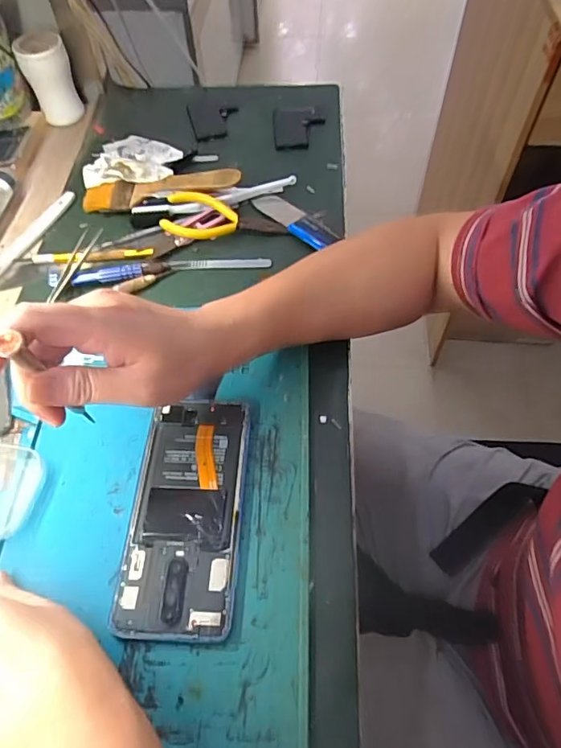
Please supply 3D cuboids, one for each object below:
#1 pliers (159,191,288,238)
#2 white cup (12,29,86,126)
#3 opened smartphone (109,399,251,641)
[{"bbox_3d":[-0.055,-0.150,0.491,0.119,0.019,0.050,8,58,6],"label":"pliers"},{"bbox_3d":[-0.268,-0.344,0.581,0.050,0.083,0.043,-14,58,-8],"label":"white cup"},{"bbox_3d":[-0.064,0.091,0.343,0.072,0.009,0.160,2,58,2],"label":"opened smartphone"}]

